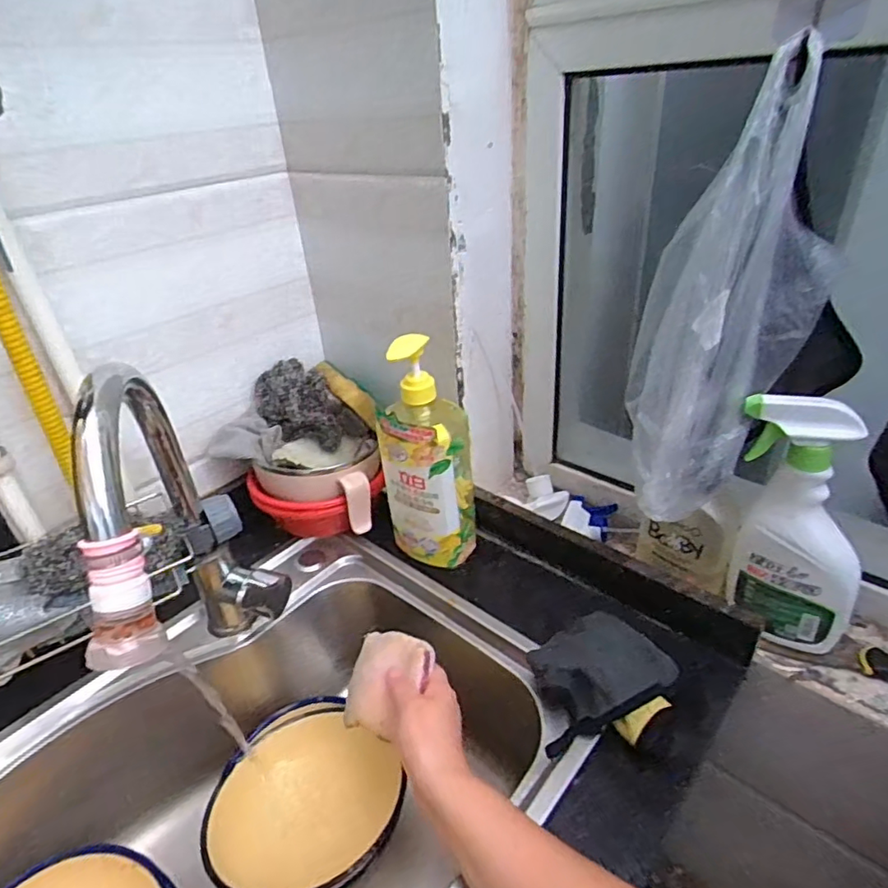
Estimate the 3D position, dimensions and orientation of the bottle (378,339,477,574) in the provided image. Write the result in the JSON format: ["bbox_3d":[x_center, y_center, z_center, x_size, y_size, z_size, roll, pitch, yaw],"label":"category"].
[{"bbox_3d":[-0.018,0.012,0.611,0.088,0.260,0.059,17,39,30],"label":"bottle"}]

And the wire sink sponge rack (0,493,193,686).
[{"bbox_3d":[-0.307,0.117,0.469,0.174,0.061,0.103,-19,35,-21],"label":"wire sink sponge rack"}]

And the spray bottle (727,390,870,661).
[{"bbox_3d":[0.309,0.073,0.494,0.049,0.228,0.115,-28,40,-32],"label":"spray bottle"}]

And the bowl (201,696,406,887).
[{"bbox_3d":[-0.143,0.368,0.579,0.163,0.067,0.175,-3,33,2],"label":"bowl"}]

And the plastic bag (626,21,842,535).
[{"bbox_3d":[0.226,-0.097,0.449,0.135,0.318,0.097,7,34,17],"label":"plastic bag"}]

